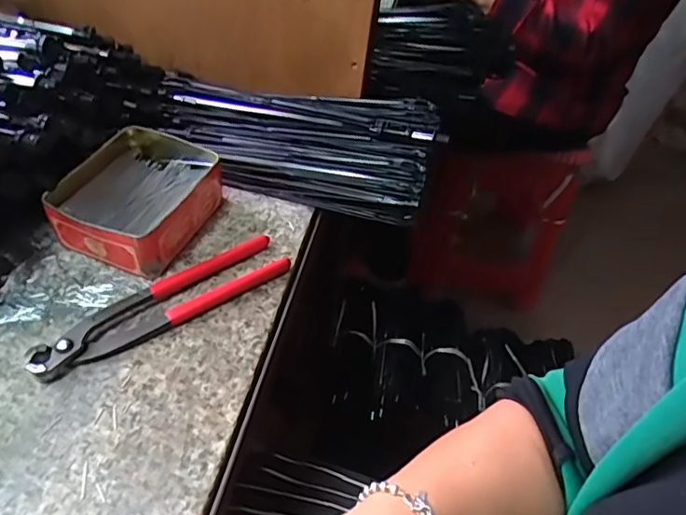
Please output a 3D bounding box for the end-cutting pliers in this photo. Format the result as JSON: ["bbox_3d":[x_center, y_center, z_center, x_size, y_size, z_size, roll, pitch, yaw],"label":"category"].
[{"bbox_3d":[-0.134,0.031,0.403,0.192,0.013,0.046,-27,57,-27],"label":"end-cutting pliers"}]

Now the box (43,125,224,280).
[{"bbox_3d":[-0.169,-0.049,0.447,0.096,0.048,0.119,17,49,8],"label":"box"}]

